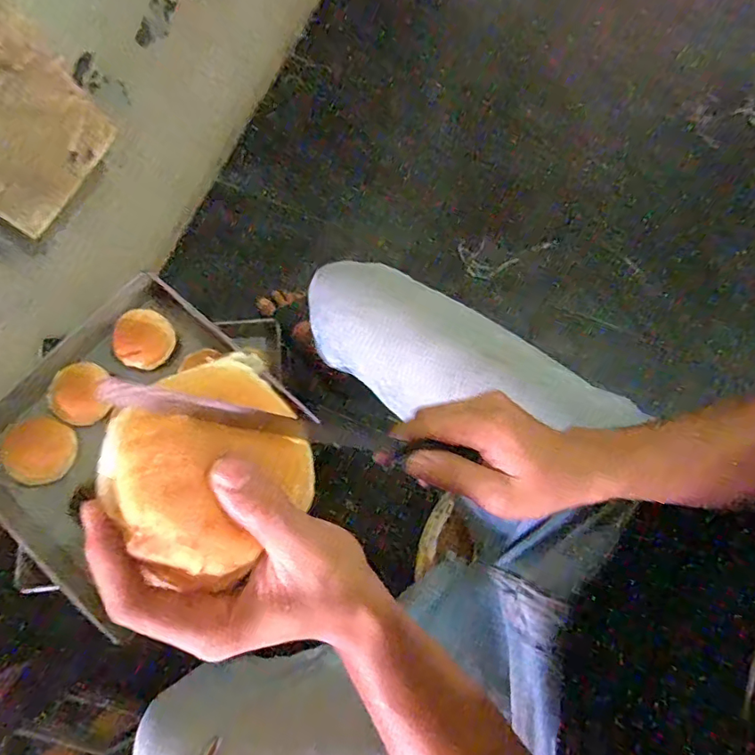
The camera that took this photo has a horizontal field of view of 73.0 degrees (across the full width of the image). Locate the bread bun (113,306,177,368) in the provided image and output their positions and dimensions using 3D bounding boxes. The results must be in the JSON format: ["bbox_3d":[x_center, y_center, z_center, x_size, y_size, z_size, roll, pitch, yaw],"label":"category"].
[{"bbox_3d":[-0.394,-0.065,0.858,0.099,0.044,0.096,0,74,0],"label":"bread bun"}]

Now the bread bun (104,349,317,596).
[{"bbox_3d":[-0.079,0.042,0.248,0.091,0.053,0.091,-38,78,-10],"label":"bread bun"}]

